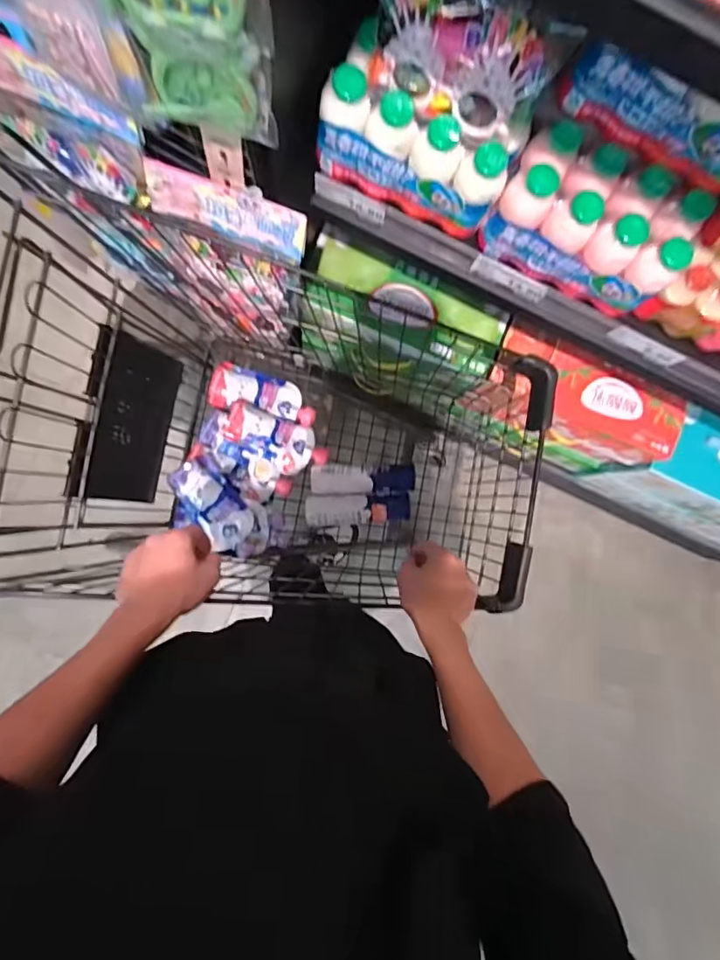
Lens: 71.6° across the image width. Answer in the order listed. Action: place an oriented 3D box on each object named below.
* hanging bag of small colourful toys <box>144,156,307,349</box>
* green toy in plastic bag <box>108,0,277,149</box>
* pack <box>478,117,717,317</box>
[{"bbox_3d":[-0.169,-0.262,0.684,0.171,0.325,0.038,17,75,-5],"label":"hanging bag of small colourful toys"},{"bbox_3d":[-0.107,-0.292,0.326,0.092,0.174,0.027,-5,89,-6],"label":"green toy in plastic bag"},{"bbox_3d":[0.254,-0.284,0.556,0.200,0.111,0.096,22,86,-4],"label":"pack"}]

